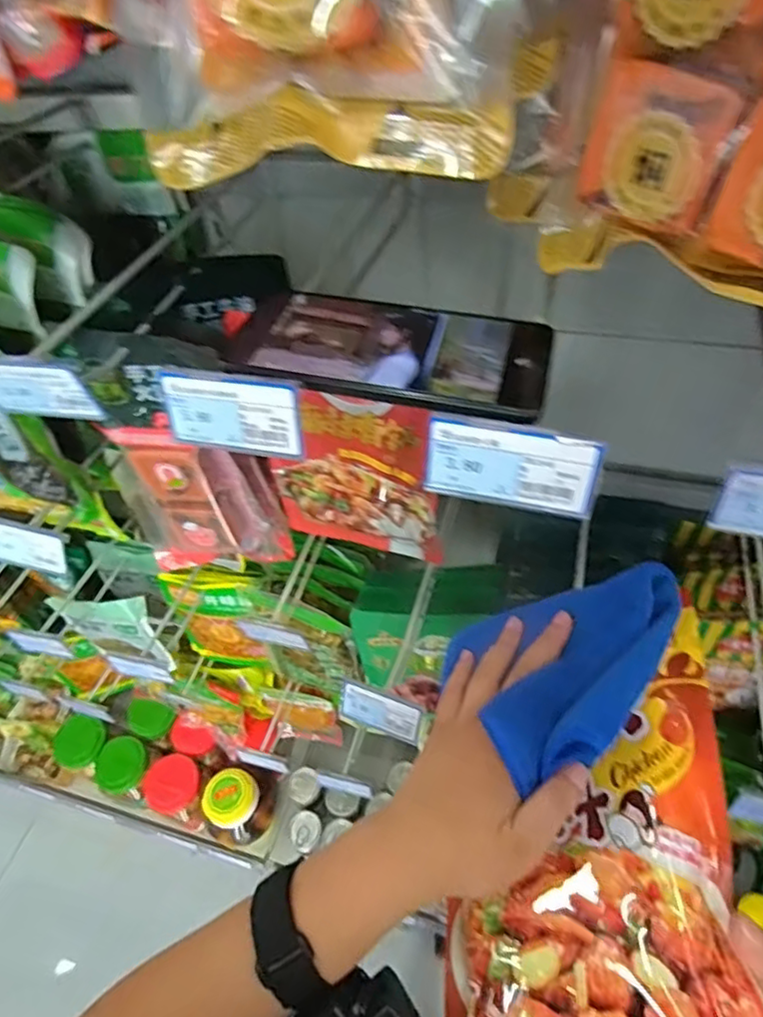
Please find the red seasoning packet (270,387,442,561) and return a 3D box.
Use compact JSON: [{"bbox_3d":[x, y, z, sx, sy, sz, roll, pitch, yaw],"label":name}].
[{"bbox_3d":[-0.026,-0.023,0.510,0.151,0.173,0.017,10,52,15],"label":"red seasoning packet"}]

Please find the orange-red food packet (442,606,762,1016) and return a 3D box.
[{"bbox_3d":[0.101,0.184,0.313,0.159,0.015,0.216,-20,52,34],"label":"orange-red food packet"}]

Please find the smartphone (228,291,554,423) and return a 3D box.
[{"bbox_3d":[0.007,-0.083,0.314,0.154,0.013,0.088,13,53,17],"label":"smartphone"}]

